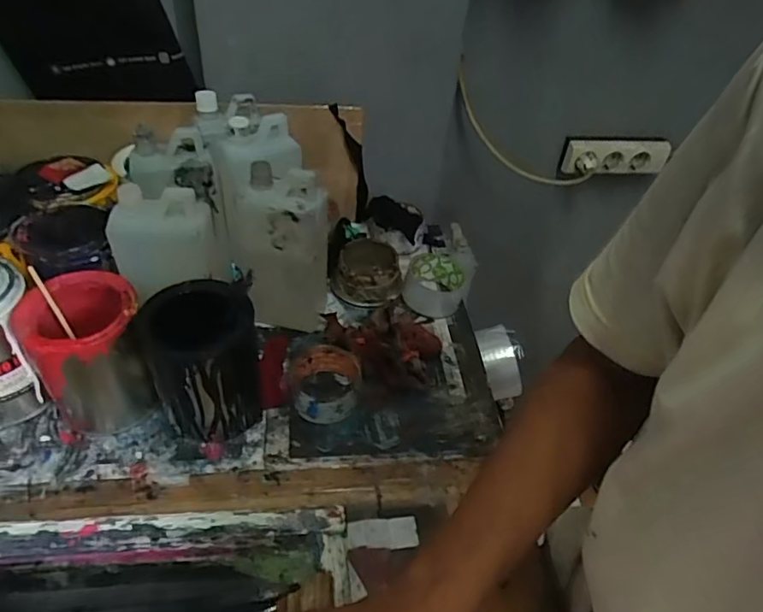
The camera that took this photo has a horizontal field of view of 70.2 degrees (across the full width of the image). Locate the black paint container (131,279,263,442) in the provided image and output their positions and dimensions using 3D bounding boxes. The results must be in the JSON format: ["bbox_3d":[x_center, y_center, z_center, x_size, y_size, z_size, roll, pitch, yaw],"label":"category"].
[{"bbox_3d":[-0.191,0.061,0.585,0.112,0.147,0.111,-8,46,-15],"label":"black paint container"}]

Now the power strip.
[{"bbox_3d":[0.436,-0.277,1.011,0.193,0.076,0.038,-4,45,-11],"label":"power strip"}]

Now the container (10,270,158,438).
[{"bbox_3d":[-0.307,0.048,0.581,0.101,0.151,0.115,-14,47,-20],"label":"container"}]

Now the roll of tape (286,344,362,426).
[{"bbox_3d":[-0.069,0.091,0.642,0.086,0.039,0.084,4,44,-3],"label":"roll of tape"}]

